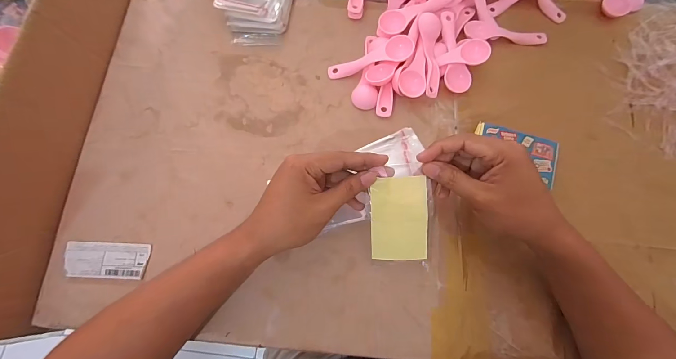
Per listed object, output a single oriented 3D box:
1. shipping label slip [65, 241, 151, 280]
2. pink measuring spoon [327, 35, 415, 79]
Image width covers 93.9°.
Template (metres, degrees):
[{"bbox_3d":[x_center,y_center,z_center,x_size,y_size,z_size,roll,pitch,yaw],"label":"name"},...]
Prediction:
[{"bbox_3d":[-0.266,0.093,0.364,0.093,0.005,0.040,2,79,1],"label":"shipping label slip"},{"bbox_3d":[0.042,-0.156,0.410,0.111,0.014,0.032,-15,73,15],"label":"pink measuring spoon"}]

